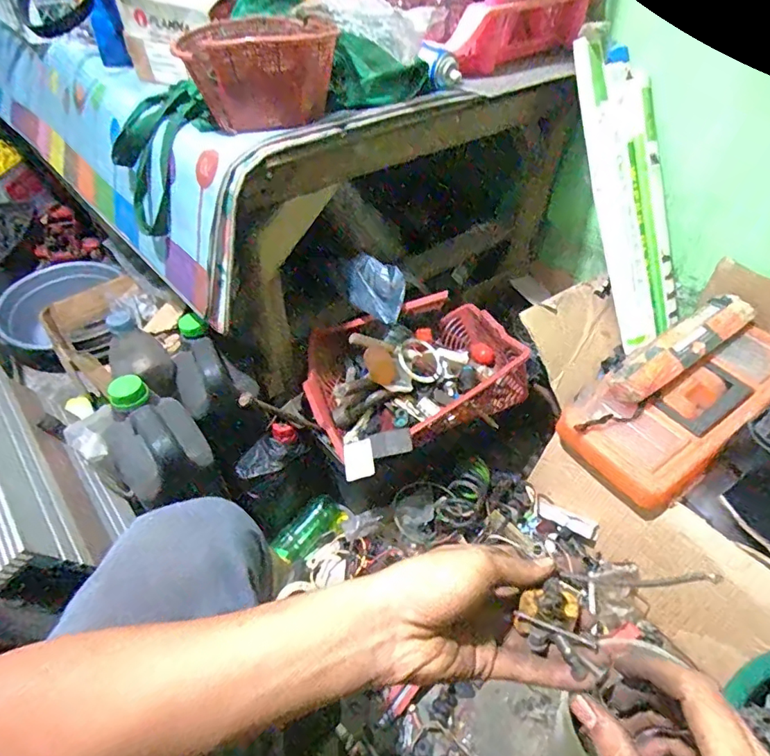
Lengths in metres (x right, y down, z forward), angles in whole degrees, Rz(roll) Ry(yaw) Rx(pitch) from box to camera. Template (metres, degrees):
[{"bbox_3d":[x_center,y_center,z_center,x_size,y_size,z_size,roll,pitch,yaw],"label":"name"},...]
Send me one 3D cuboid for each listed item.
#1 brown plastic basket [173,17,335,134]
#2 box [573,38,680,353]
[{"bbox_3d":[-0.155,-0.393,0.648,0.178,0.093,0.154,-3,44,-3],"label":"brown plastic basket"},{"bbox_3d":[0.421,-0.313,0.860,0.144,0.499,0.046,-22,14,-21],"label":"box"}]

